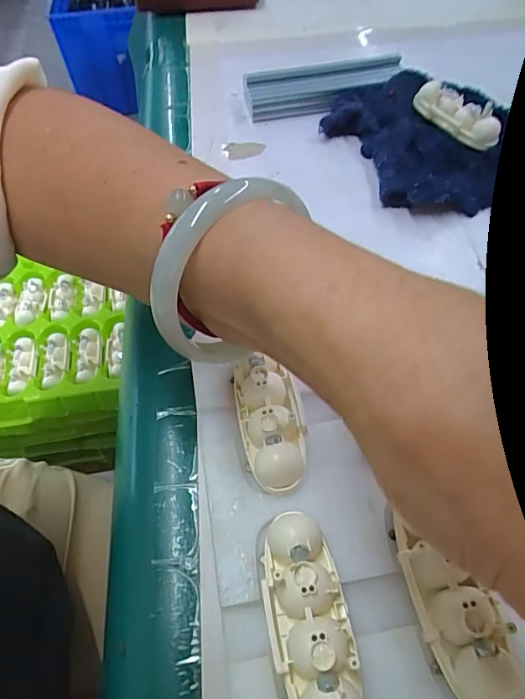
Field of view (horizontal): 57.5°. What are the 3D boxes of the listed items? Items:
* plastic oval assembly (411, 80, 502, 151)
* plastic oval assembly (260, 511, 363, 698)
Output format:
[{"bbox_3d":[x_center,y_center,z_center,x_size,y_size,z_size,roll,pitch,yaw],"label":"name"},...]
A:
[{"bbox_3d":[0.126,-0.153,0.309,0.021,0.018,0.061,-30,59,-17],"label":"plastic oval assembly"},{"bbox_3d":[0.014,0.083,0.146,0.024,0.015,0.061,-9,56,-4],"label":"plastic oval assembly"}]

